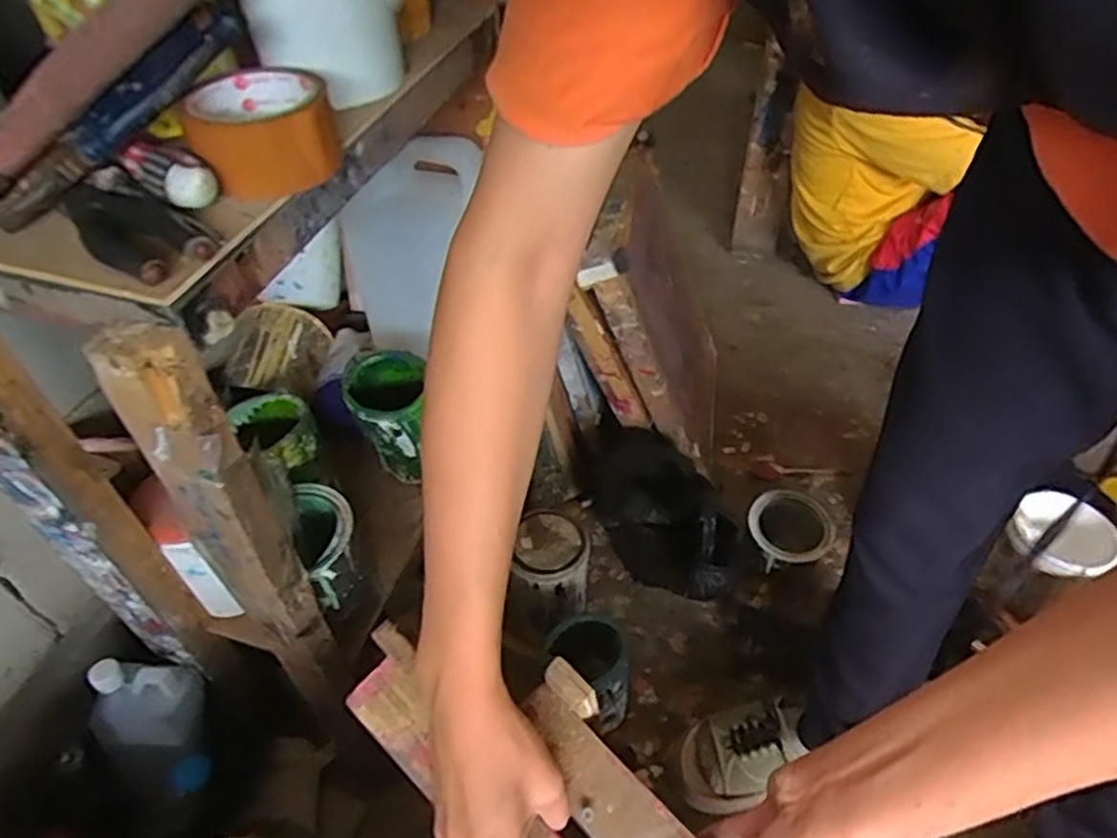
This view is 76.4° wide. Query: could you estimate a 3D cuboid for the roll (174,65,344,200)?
[{"bbox_3d":[-0.200,-0.198,0.482,0.091,0.052,0.093,-16,46,-12],"label":"roll"}]

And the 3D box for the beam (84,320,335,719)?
[{"bbox_3d":[-0.229,0.105,0.537,0.054,0.406,0.047,-32,51,-25],"label":"beam"}]

